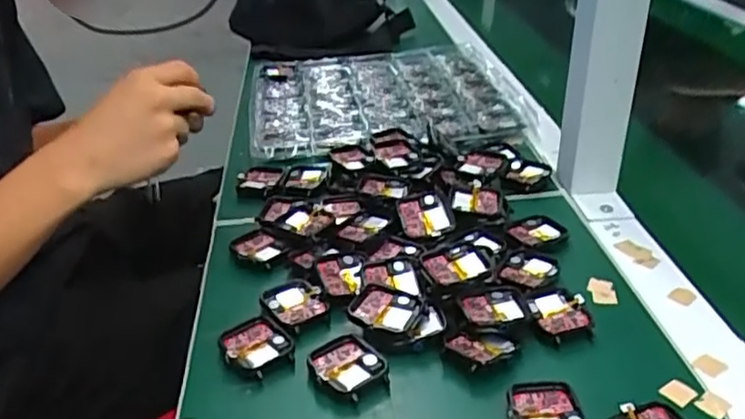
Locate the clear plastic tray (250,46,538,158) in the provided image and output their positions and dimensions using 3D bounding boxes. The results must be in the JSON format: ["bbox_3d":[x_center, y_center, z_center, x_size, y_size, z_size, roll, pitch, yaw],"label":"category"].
[{"bbox_3d":[0.006,-0.123,0.735,0.272,0.021,0.255,-8,31,-5],"label":"clear plastic tray"}]

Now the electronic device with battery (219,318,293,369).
[{"bbox_3d":[-0.073,0.084,0.415,0.038,0.008,0.036,-25,36,-30],"label":"electronic device with battery"}]

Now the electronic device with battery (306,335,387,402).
[{"bbox_3d":[-0.015,0.094,0.397,0.036,0.011,0.042,-28,38,-33],"label":"electronic device with battery"}]

